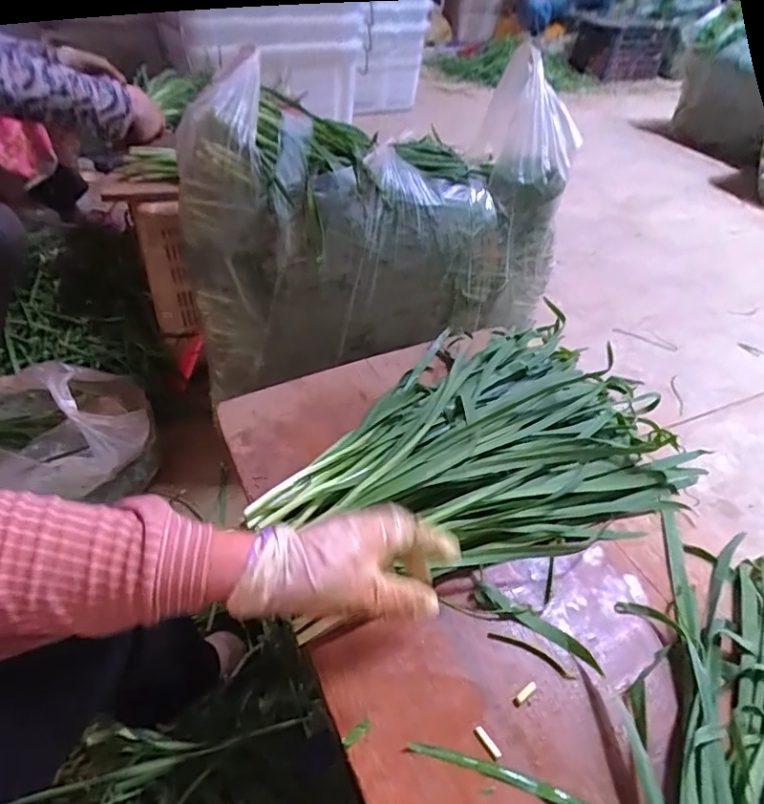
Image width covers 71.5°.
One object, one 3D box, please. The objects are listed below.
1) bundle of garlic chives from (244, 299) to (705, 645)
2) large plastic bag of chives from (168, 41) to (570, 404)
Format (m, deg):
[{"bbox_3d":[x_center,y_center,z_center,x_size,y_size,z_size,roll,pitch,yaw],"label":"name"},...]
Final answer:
[{"bbox_3d":[0.103,0.037,0.588,0.478,0.069,0.297,-16,48,-18],"label":"bundle of garlic chives"},{"bbox_3d":[-0.009,-0.249,0.839,0.573,0.359,0.244,-13,48,-17],"label":"large plastic bag of chives"}]

